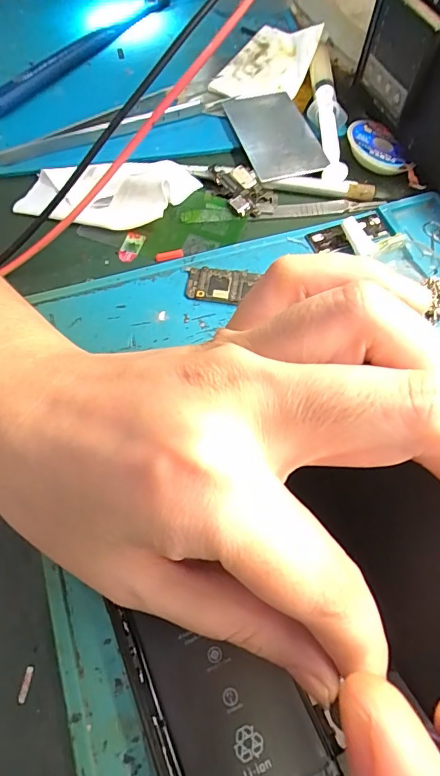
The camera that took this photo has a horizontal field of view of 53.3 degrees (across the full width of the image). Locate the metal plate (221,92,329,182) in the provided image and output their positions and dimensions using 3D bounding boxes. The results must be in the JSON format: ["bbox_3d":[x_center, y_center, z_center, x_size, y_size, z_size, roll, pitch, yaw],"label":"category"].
[{"bbox_3d":[0.033,-0.154,0.270,0.043,0.008,0.076,-15,65,-5],"label":"metal plate"}]

